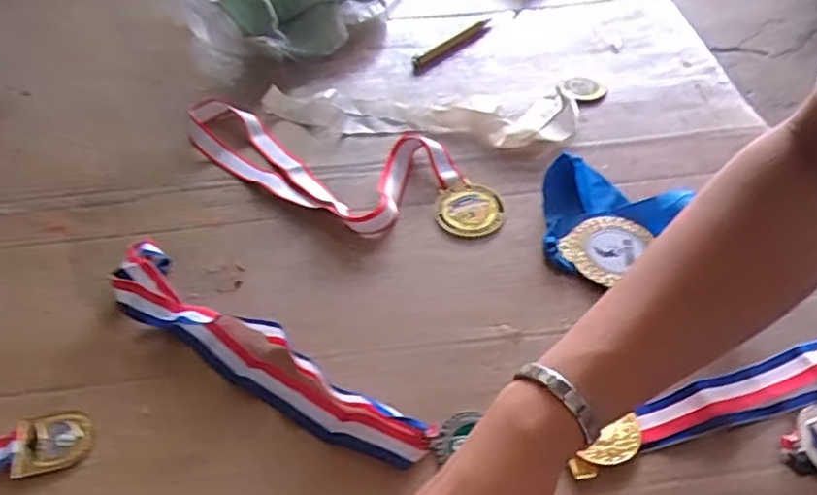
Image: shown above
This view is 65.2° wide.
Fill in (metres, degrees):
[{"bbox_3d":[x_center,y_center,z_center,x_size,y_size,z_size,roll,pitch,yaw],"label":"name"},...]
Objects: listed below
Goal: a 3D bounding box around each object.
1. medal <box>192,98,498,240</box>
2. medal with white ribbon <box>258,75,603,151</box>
[{"bbox_3d":[-0.068,-0.080,0.579,0.314,0.021,0.115,27,55,24],"label":"medal"},{"bbox_3d":[0.025,-0.146,0.630,0.321,0.017,0.113,6,50,8],"label":"medal with white ribbon"}]

